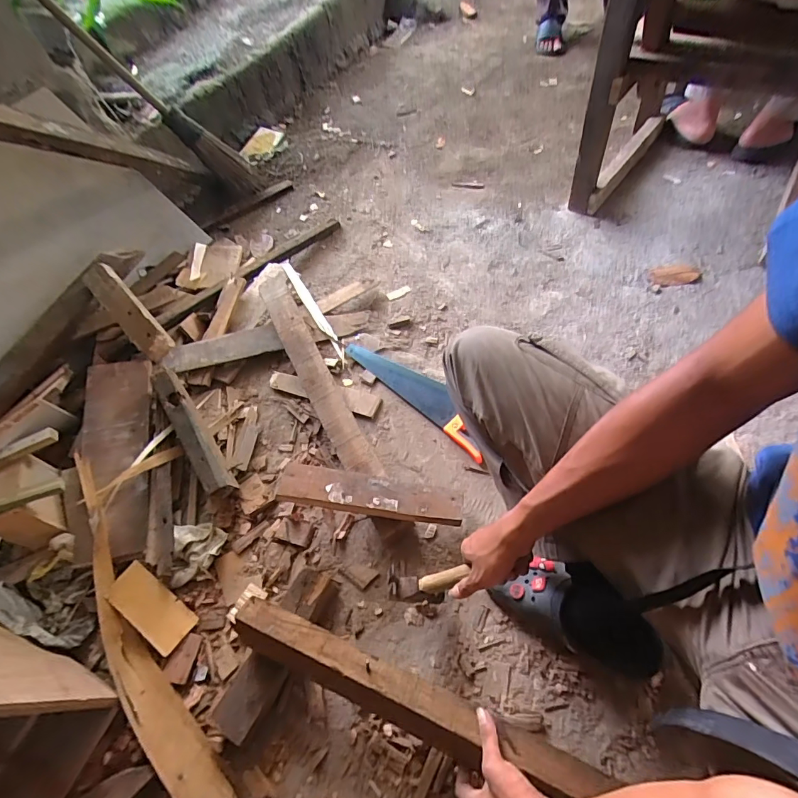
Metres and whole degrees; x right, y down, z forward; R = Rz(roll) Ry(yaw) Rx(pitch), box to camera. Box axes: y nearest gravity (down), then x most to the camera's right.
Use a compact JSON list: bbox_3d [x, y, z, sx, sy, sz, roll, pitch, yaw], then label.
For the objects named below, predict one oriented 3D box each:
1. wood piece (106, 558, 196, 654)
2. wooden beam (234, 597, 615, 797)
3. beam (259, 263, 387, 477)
[{"bbox_3d":[-0.416,0.350,0.731,0.152,0.012,0.071,38,65,11],"label":"wood piece"},{"bbox_3d":[-0.004,0.389,0.572,0.477,0.054,0.063,17,59,15],"label":"wooden beam"},{"bbox_3d":[-0.202,-0.099,0.965,0.089,0.067,0.657,-22,58,-12],"label":"beam"}]

